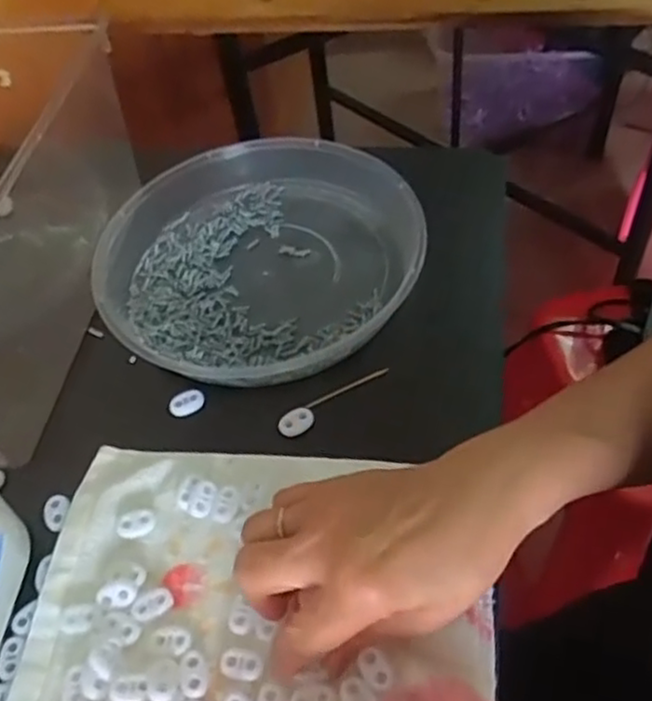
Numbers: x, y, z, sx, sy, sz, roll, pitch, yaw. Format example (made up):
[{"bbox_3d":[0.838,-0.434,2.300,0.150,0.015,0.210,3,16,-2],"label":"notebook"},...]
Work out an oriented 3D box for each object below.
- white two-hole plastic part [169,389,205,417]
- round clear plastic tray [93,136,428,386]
[{"bbox_3d":[-0.091,0.034,0.453,0.023,0.008,0.013,-21,53,-8],"label":"white two-hole plastic part"},{"bbox_3d":[-0.050,-0.077,0.509,0.225,0.037,0.205,-3,52,3],"label":"round clear plastic tray"}]

